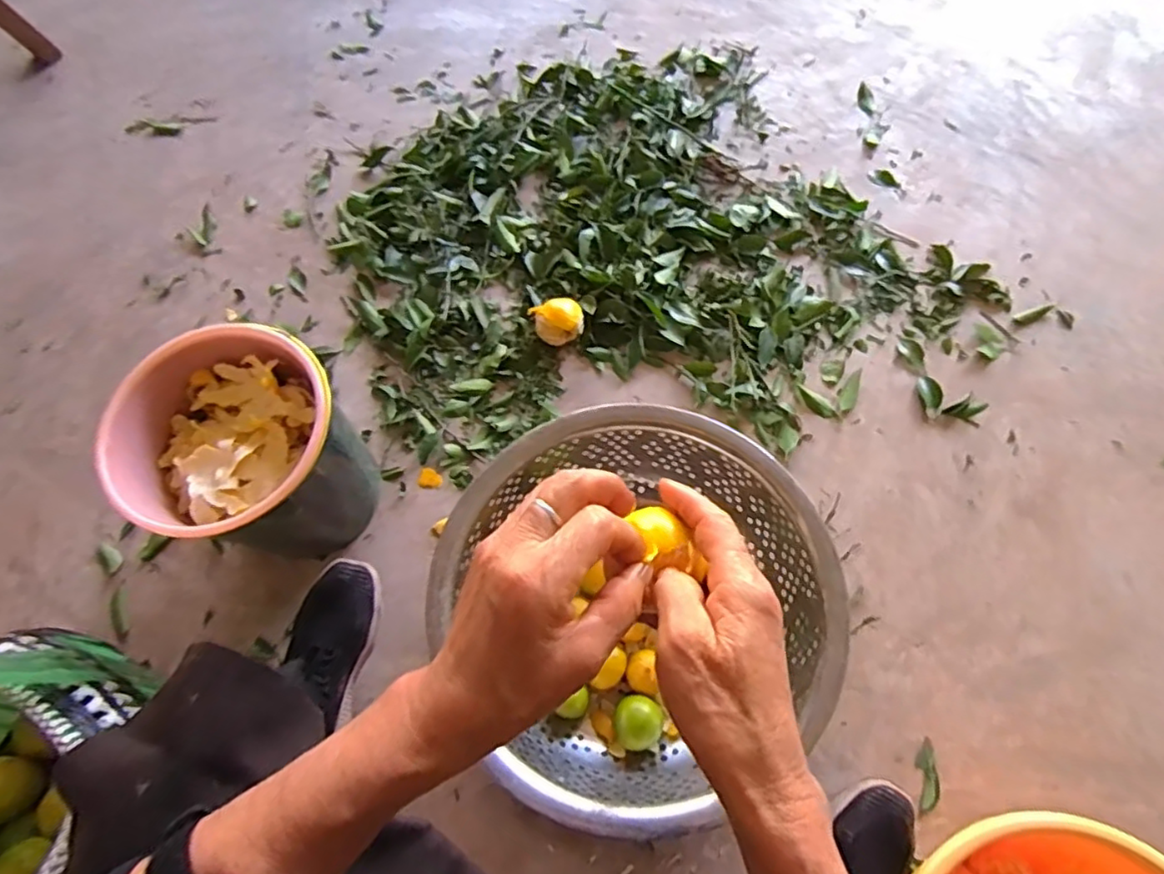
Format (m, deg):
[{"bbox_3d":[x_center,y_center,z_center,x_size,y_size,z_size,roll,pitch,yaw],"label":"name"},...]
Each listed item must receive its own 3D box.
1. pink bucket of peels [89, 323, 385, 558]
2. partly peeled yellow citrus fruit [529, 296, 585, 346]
[{"bbox_3d":[-0.356,0.030,0.738,0.209,0.245,0.211,-1,68,2],"label":"pink bucket of peels"},{"bbox_3d":[-0.034,-0.165,0.905,0.071,0.051,0.070,-1,68,2],"label":"partly peeled yellow citrus fruit"}]

